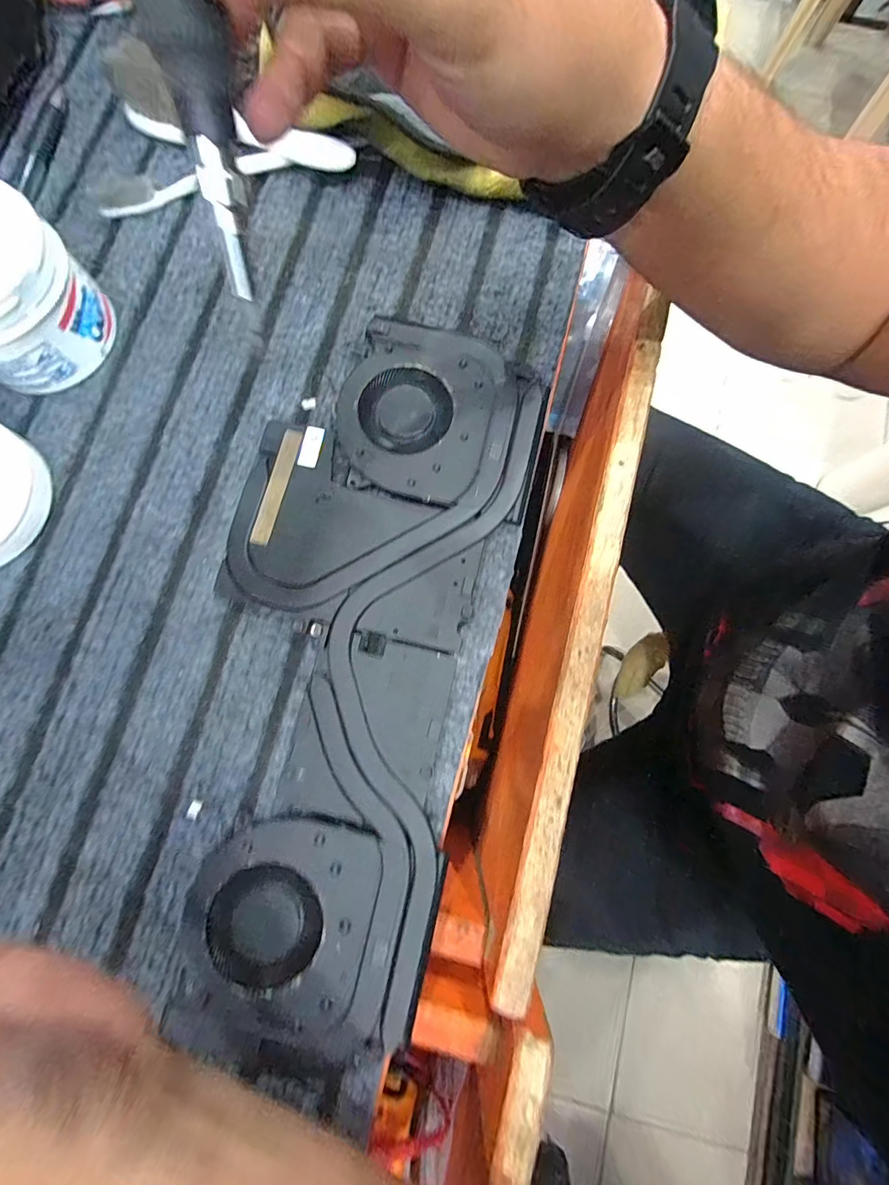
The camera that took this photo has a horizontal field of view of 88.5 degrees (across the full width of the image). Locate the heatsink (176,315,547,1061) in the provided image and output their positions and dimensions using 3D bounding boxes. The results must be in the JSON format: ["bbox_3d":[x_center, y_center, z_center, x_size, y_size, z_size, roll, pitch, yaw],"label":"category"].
[{"bbox_3d":[-0.047,0.020,0.220,0.132,0.010,0.324,14,80,4],"label":"heatsink"}]

